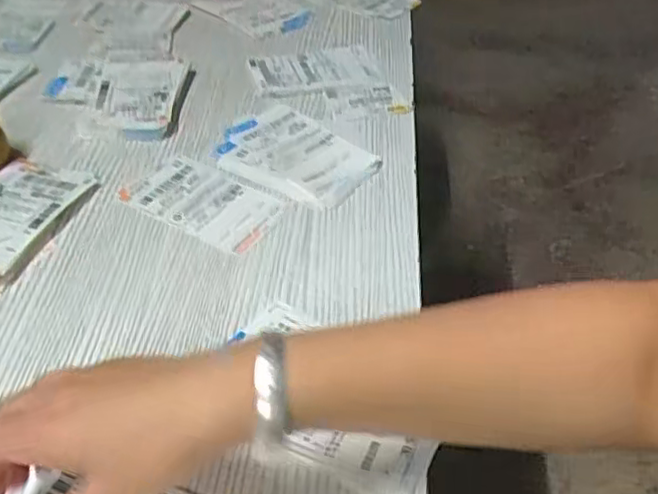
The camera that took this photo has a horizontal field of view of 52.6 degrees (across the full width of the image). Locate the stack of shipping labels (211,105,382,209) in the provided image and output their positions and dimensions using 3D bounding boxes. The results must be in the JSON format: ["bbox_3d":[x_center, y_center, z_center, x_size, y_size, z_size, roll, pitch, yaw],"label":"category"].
[{"bbox_3d":[-0.030,-0.082,0.598,0.138,0.009,0.102,32,50,27],"label":"stack of shipping labels"}]

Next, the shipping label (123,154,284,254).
[{"bbox_3d":[-0.105,-0.041,0.559,0.127,0.005,0.077,24,46,21],"label":"shipping label"}]

